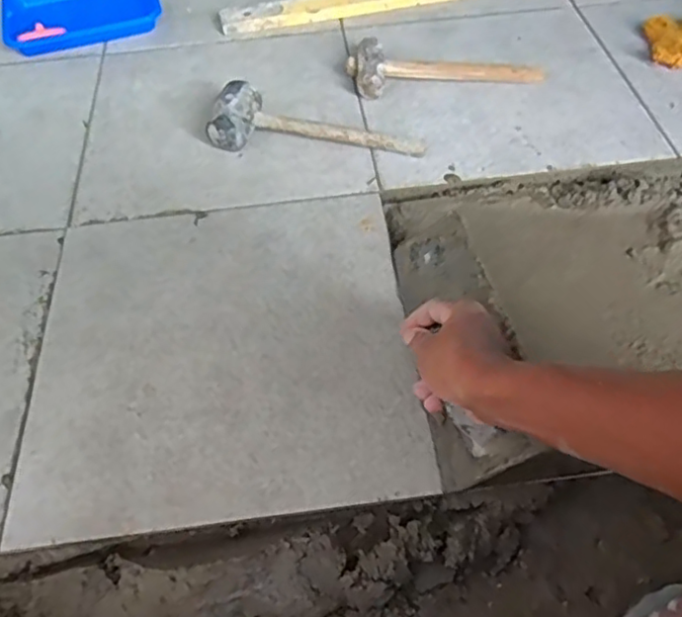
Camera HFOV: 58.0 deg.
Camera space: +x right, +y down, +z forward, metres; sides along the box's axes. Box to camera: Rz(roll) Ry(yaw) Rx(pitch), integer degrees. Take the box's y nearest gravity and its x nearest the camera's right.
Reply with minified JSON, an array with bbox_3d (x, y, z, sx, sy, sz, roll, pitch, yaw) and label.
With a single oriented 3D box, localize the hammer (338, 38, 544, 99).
[{"bbox_3d":[0.154,-0.367,0.926,0.285,0.041,0.100,-3,54,2],"label":"hammer"}]

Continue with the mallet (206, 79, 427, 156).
[{"bbox_3d":[-0.035,-0.235,0.824,0.282,0.062,0.095,15,57,15],"label":"mallet"}]

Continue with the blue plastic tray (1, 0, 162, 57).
[{"bbox_3d":[-0.453,-0.527,1.076,0.255,0.037,0.199,-18,55,-8],"label":"blue plastic tray"}]

